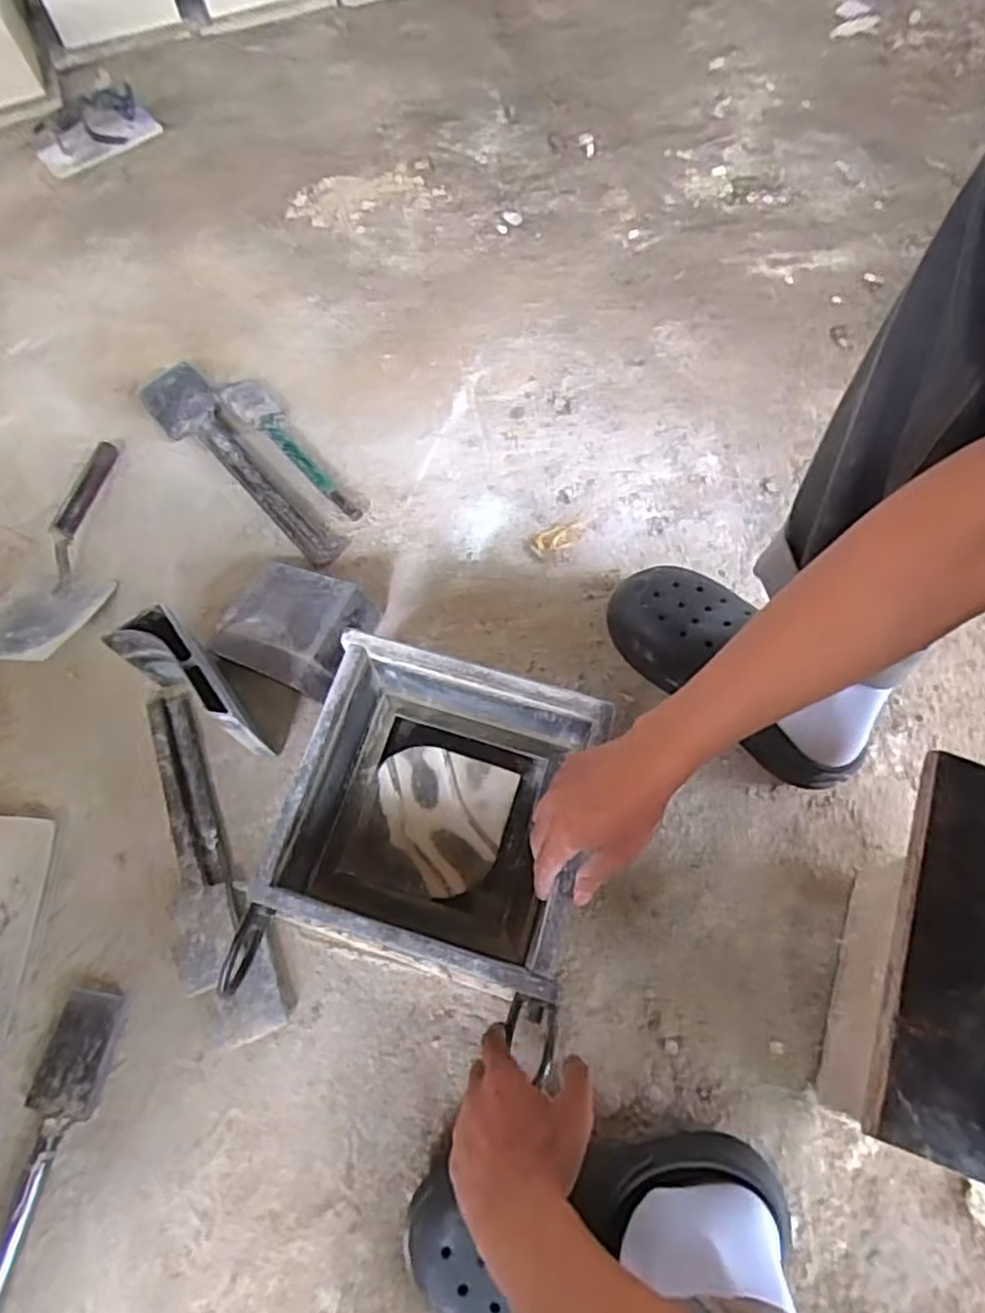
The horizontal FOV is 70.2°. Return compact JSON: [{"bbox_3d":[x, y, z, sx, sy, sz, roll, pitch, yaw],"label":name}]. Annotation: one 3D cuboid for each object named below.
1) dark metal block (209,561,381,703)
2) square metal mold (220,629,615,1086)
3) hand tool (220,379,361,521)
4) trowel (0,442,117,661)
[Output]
[{"bbox_3d":[-0.208,-0.035,0.710,0.148,0.054,0.116,25,70,10],"label":"dark metal block"},{"bbox_3d":[-0.054,0.143,0.589,0.240,0.118,0.258,14,69,5],"label":"square metal mold"},{"bbox_3d":[-0.233,-0.236,0.796,0.051,0.022,0.234,-36,72,-13],"label":"hand tool"},{"bbox_3d":[-0.459,-0.117,0.747,0.103,0.068,0.273,11,69,4],"label":"trowel"}]

